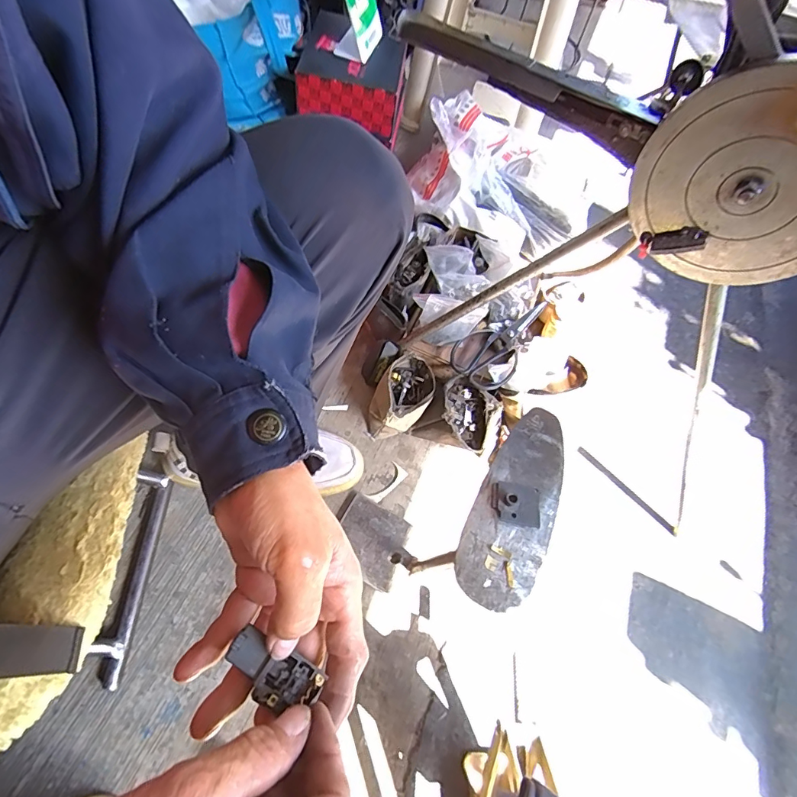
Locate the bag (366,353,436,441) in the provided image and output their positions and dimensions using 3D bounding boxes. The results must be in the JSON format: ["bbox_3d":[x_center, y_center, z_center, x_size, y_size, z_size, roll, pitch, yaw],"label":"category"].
[{"bbox_3d":[0.002,0.003,0.690,0.081,0.068,0.121,41,67,16],"label":"bag"}]

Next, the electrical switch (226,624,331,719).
[{"bbox_3d":[-0.068,0.148,0.242,0.050,0.010,0.028,34,62,-4],"label":"electrical switch"}]

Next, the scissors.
[{"bbox_3d":[0.164,-0.092,0.699,0.092,0.024,0.180,41,65,15],"label":"scissors"}]

